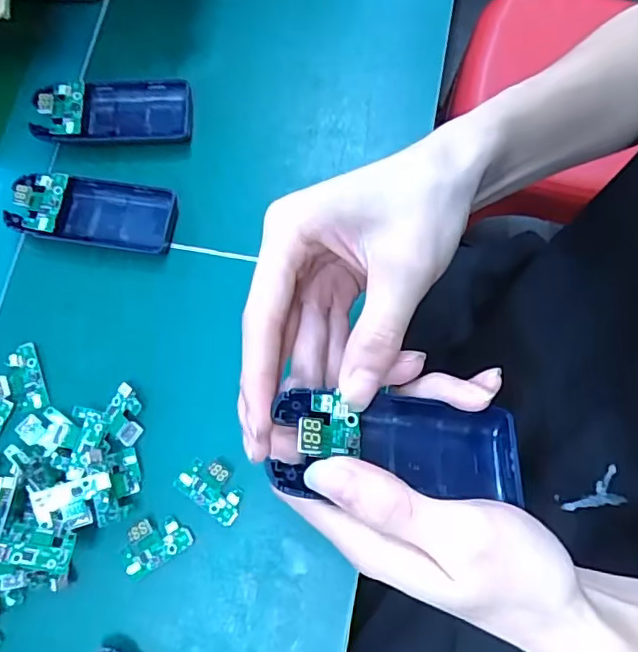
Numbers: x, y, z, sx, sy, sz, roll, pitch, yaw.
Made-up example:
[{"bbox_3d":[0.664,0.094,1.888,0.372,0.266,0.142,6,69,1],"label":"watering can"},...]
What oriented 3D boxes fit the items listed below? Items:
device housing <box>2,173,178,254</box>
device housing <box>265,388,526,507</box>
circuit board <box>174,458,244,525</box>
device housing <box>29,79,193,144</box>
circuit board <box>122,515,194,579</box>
[{"bbox_3d":[-0.144,-0.072,0.358,0.100,0.015,0.044,4,76,4],"label":"device housing"},{"bbox_3d":[0.034,0.048,0.225,0.102,0.016,0.039,10,72,-18],"label":"device housing"},{"bbox_3d":[-0.061,0.092,0.320,0.040,0.010,0.025,33,79,11],"label":"circuit board"},{"bbox_3d":[-0.136,-0.142,0.373,0.101,0.020,0.045,-2,75,2],"label":"device housing"},{"bbox_3d":[-0.092,0.121,0.316,0.038,0.006,0.025,-30,76,-5],"label":"circuit board"}]

